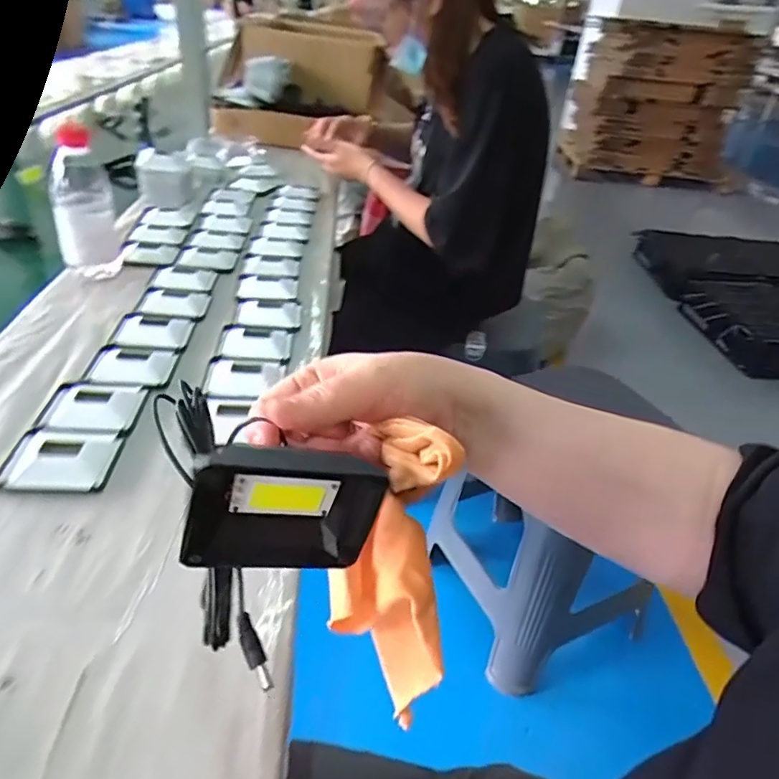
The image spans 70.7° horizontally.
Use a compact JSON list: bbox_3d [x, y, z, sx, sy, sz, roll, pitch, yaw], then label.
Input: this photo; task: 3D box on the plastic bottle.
[{"bbox_3d":[-0.365,-0.215,0.654,0.066,0.169,0.059,-15,42,-27],"label":"plastic bottle"}]

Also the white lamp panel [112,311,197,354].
[{"bbox_3d":[-0.258,-0.067,0.604,0.074,0.020,0.072,3,36,-5],"label":"white lamp panel"}]

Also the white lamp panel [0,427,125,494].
[{"bbox_3d":[-0.264,0.052,0.436,0.080,0.019,0.068,3,36,-5],"label":"white lamp panel"}]

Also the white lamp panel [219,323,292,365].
[{"bbox_3d":[-0.149,-0.052,0.605,0.076,0.019,0.069,4,36,-4],"label":"white lamp panel"}]

